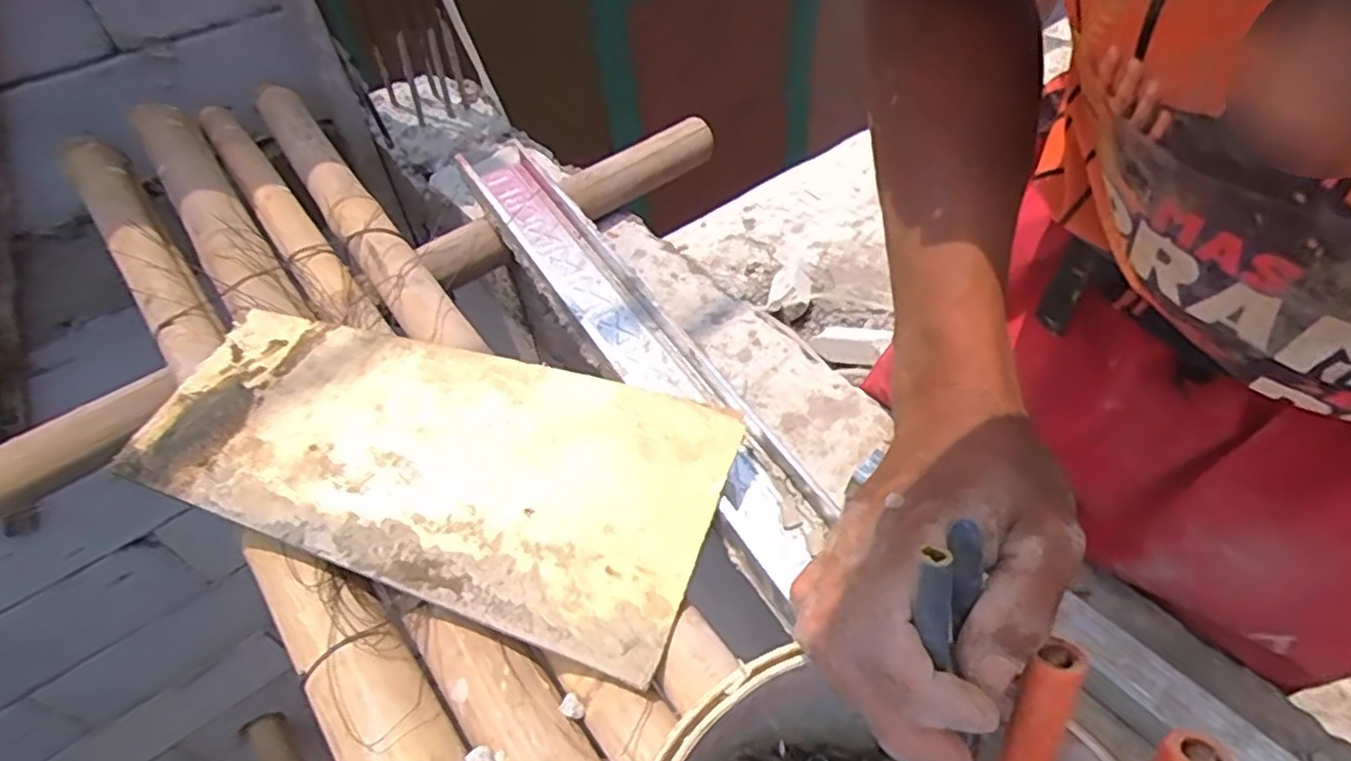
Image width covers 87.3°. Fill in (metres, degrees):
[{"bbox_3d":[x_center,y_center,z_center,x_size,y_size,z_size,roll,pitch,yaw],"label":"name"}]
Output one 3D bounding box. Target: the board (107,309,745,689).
[{"bbox_3d":[-0.149,0.044,0.488,0.354,0.014,0.200,22,55,-1],"label":"board"}]

